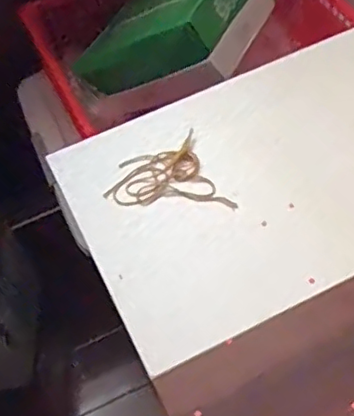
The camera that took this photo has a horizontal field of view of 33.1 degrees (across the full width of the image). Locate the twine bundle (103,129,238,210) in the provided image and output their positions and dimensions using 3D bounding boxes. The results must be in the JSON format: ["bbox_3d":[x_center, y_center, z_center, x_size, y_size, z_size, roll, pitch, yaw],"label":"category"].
[{"bbox_3d":[-0.007,-0.037,0.606,0.119,0.006,0.088,-3,53,3],"label":"twine bundle"}]

